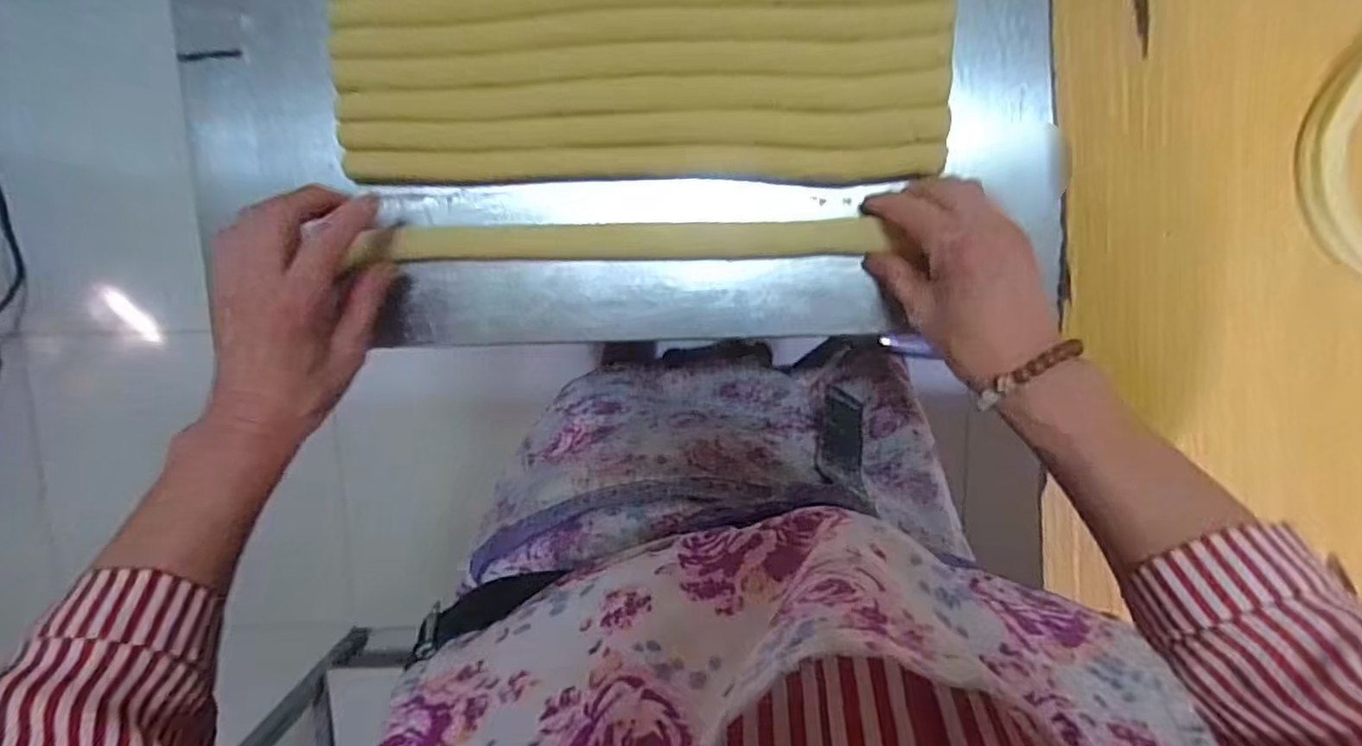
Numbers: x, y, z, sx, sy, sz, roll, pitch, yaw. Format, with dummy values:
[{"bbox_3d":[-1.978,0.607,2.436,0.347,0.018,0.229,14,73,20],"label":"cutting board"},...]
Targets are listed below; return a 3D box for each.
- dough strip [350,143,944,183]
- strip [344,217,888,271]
[{"bbox_3d":[-0.024,-0.131,0.403,0.359,0.017,0.024,0,100,2],"label":"dough strip"},{"bbox_3d":[-0.036,-0.083,0.415,0.327,0.018,0.023,-1,100,-2],"label":"strip"}]

